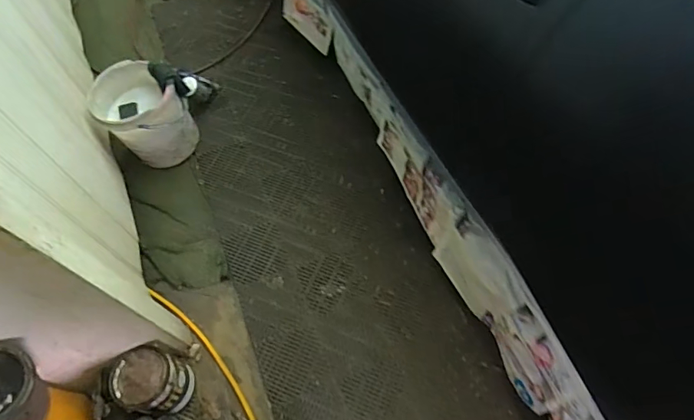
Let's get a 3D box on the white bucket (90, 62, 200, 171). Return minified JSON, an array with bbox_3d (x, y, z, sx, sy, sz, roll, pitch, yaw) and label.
[{"bbox_3d":[-0.768,-0.345,1.744,0.301,0.293,0.273,38,69,19],"label":"white bucket"}]

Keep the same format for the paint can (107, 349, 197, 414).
[{"bbox_3d":[-0.563,0.507,1.337,0.167,0.226,0.157,0,62,1],"label":"paint can"}]

